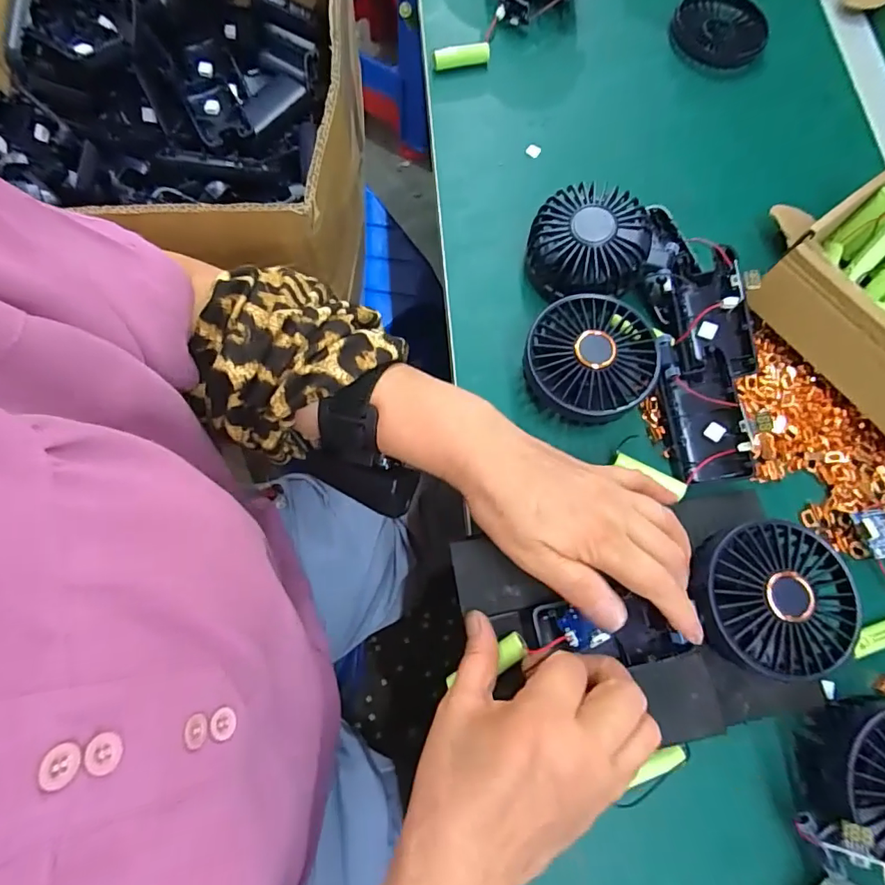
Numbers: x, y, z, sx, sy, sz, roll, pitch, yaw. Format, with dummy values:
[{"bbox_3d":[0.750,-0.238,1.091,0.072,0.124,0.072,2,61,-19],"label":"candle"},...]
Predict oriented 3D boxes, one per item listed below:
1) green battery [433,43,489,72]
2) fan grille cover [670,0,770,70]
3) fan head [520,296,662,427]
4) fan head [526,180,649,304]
[{"bbox_3d":[0.017,-0.341,0.444,0.050,0.014,0.015,-16,76,-9],"label":"green battery"},{"bbox_3d":[0.258,-0.388,0.471,0.083,0.011,0.091,9,73,-2],"label":"fan grille cover"},{"bbox_3d":[0.099,-0.055,0.345,0.081,0.039,0.084,1,74,-4],"label":"fan head"},{"bbox_3d":[0.104,-0.143,0.370,0.074,0.054,0.077,1,74,-4],"label":"fan head"}]

